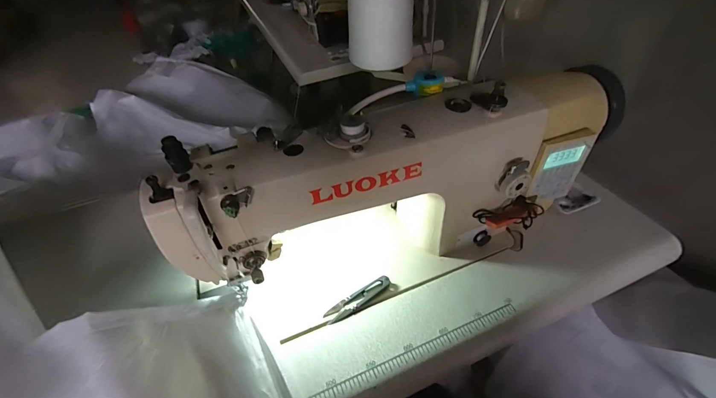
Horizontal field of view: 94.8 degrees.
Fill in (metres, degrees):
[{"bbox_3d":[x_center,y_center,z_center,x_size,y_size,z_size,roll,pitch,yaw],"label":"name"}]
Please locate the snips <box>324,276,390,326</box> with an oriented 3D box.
[{"bbox_3d":[0.000,0.136,0.453,0.100,0.010,0.023,-28,49,-23],"label":"snips"}]

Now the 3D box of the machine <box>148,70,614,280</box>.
[{"bbox_3d":[0.071,-0.014,0.440,0.579,0.237,0.137,-15,45,-11],"label":"machine"}]

